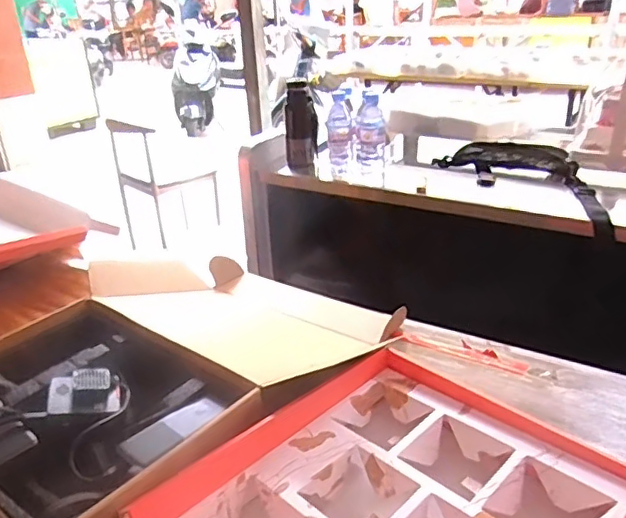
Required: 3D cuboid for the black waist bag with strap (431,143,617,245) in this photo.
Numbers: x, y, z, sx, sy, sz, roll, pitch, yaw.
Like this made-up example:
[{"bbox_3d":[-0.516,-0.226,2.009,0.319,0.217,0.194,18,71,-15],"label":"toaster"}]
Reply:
[{"bbox_3d":[0.478,-0.173,1.222,0.216,0.079,0.528,-10,28,-13],"label":"black waist bag with strap"}]

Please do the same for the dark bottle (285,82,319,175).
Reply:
[{"bbox_3d":[-0.030,-0.317,1.389,0.080,0.221,0.063,-5,27,-3],"label":"dark bottle"}]

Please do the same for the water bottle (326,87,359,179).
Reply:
[{"bbox_3d":[0.067,-0.292,1.335,0.067,0.187,0.070,-3,27,2],"label":"water bottle"}]

